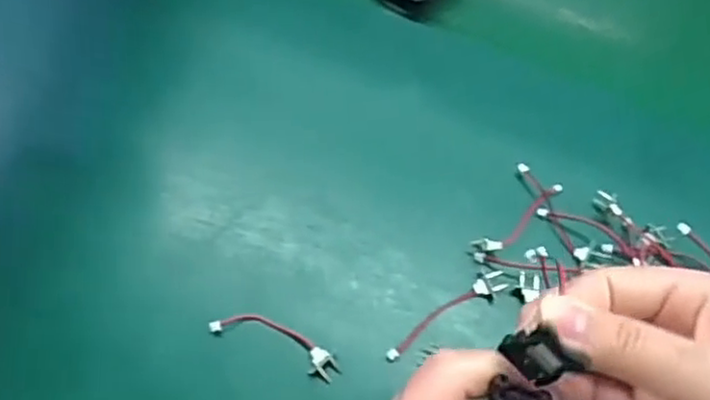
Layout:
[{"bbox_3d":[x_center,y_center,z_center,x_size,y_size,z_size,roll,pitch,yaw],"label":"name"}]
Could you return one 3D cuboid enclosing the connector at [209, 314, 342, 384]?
[{"bbox_3d":[-0.036,0.065,0.314,0.062,0.004,0.015,20,62,8],"label":"connector"}]

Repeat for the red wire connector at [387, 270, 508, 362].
[{"bbox_3d":[0.044,0.056,0.326,0.068,0.012,0.013,-31,67,-18],"label":"red wire connector"}]

